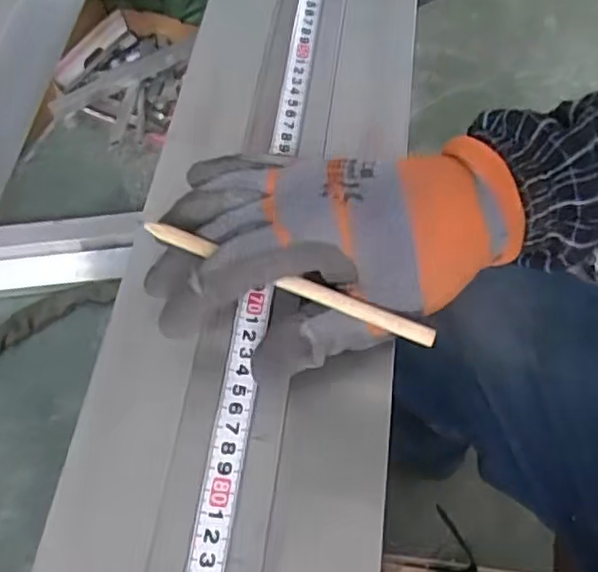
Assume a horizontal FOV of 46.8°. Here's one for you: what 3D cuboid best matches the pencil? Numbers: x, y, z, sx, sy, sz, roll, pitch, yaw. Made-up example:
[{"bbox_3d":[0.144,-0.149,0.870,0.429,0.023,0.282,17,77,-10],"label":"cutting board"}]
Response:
[{"bbox_3d":[-0.007,-0.002,0.325,0.150,0.007,0.006,22,62,12],"label":"pencil"}]

